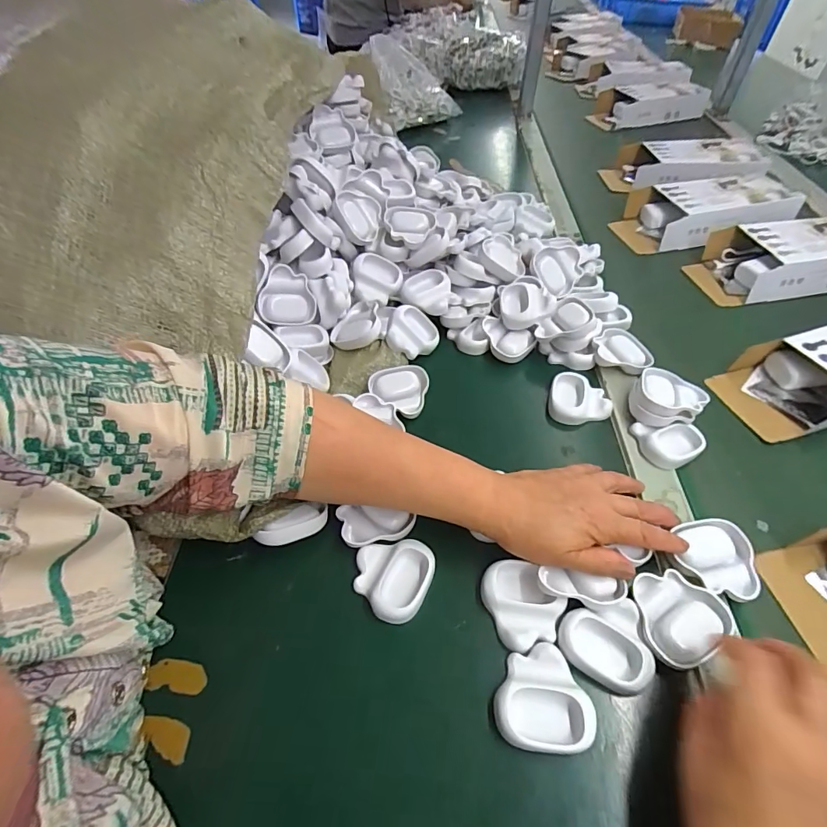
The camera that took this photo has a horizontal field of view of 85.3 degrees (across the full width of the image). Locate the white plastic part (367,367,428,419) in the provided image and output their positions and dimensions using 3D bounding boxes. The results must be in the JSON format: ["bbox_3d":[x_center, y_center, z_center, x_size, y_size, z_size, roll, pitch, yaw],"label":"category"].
[{"bbox_3d":[-0.017,-0.023,0.484,0.062,0.015,0.066,4,50,4],"label":"white plastic part"}]

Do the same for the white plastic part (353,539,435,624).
[{"bbox_3d":[-0.017,0.129,0.356,0.060,0.015,0.060,20,53,16],"label":"white plastic part"}]

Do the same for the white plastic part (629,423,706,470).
[{"bbox_3d":[0.245,0.032,0.431,0.061,0.020,0.045,9,51,8],"label":"white plastic part"}]

